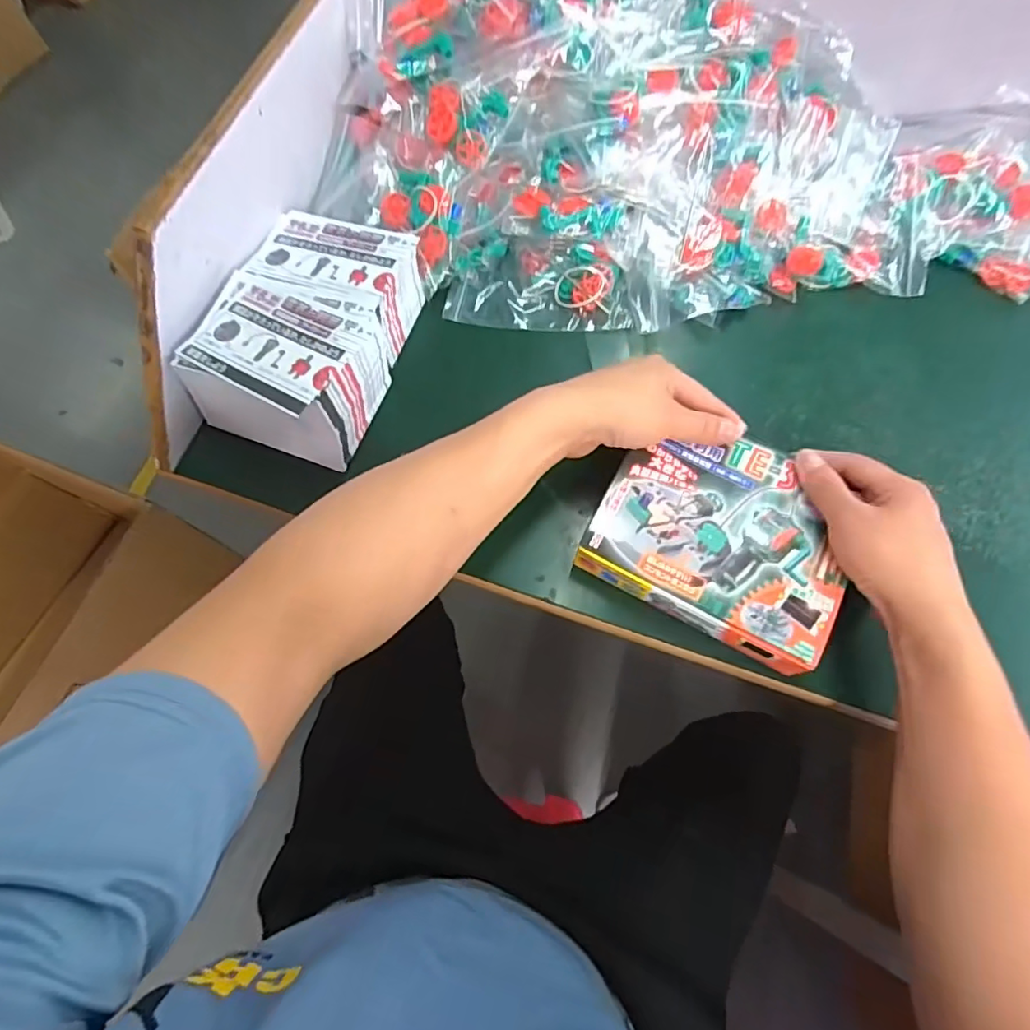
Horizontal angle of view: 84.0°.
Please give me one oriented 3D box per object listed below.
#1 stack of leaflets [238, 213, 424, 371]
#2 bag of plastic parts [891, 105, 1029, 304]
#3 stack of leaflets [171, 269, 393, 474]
[{"bbox_3d":[-0.150,-0.203,0.487,0.126,0.064,0.083,19,71,8],"label":"stack of leaflets"},{"bbox_3d":[0.421,-0.286,0.517,0.159,0.046,0.196,15,71,7],"label":"bag of plastic parts"},{"bbox_3d":[-0.176,-0.121,0.444,0.131,0.086,0.116,19,71,8],"label":"stack of leaflets"}]

